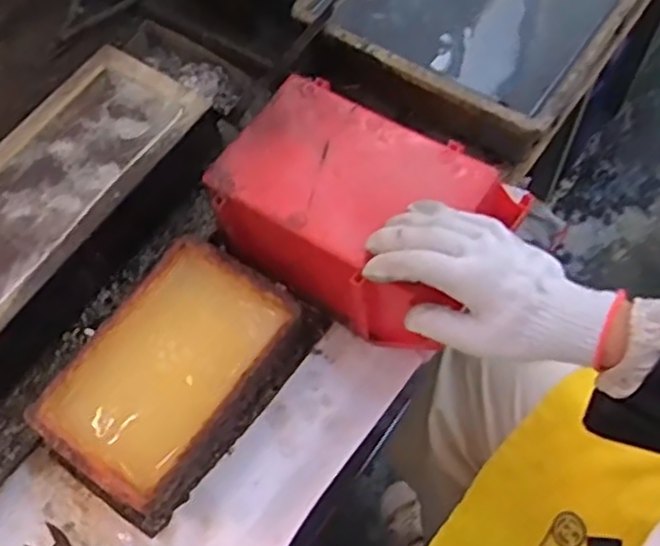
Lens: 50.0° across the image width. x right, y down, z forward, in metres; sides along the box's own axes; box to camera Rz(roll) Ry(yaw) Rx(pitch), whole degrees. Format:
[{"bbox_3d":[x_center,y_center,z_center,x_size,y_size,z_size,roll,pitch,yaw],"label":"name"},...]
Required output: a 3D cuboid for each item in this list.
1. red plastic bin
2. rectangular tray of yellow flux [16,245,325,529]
[{"bbox_3d":[0.023,-0.050,0.608,0.226,0.115,0.149,30,69,17],"label":"red plastic bin"},{"bbox_3d":[-0.125,0.083,0.587,0.137,0.071,0.212,32,69,18],"label":"rectangular tray of yellow flux"}]

